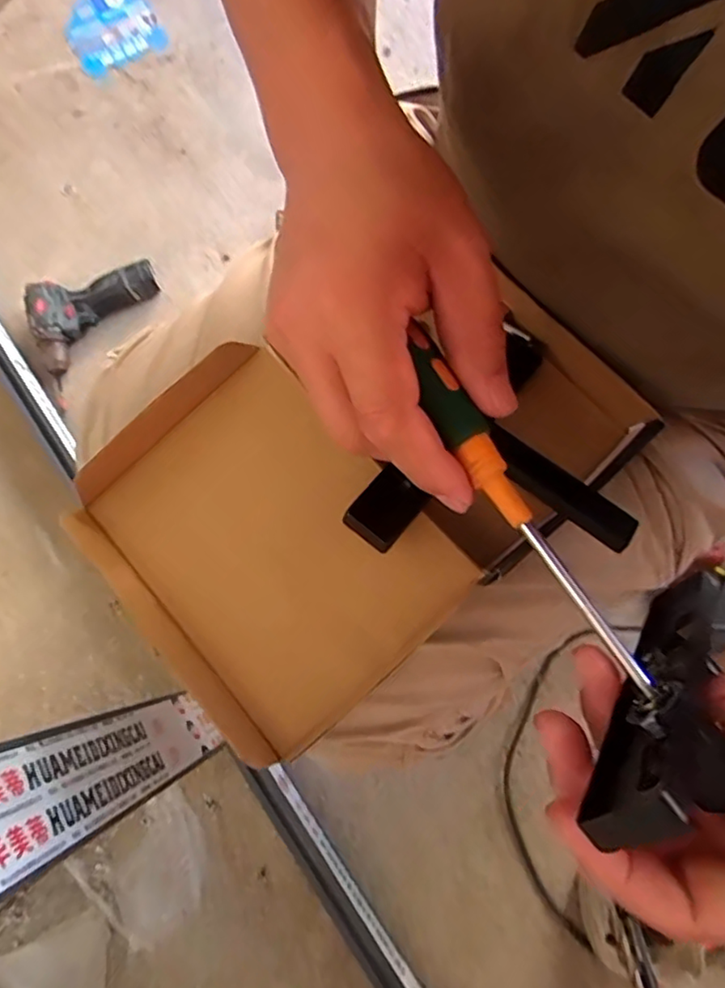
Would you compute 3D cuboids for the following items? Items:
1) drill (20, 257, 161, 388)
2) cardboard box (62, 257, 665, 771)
[{"bbox_3d":[-0.442,-0.300,0.953,0.128,0.057,0.227,38,79,8],"label":"drill"},{"bbox_3d":[0.003,-0.019,0.352,0.306,0.053,0.193,-39,80,-9],"label":"cardboard box"}]

